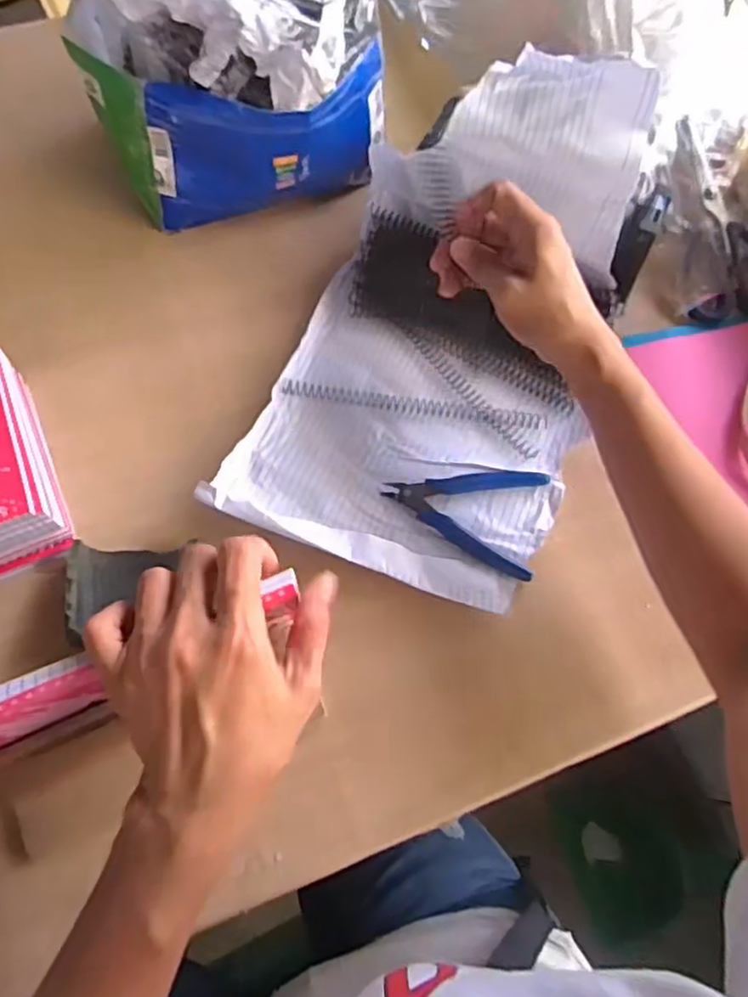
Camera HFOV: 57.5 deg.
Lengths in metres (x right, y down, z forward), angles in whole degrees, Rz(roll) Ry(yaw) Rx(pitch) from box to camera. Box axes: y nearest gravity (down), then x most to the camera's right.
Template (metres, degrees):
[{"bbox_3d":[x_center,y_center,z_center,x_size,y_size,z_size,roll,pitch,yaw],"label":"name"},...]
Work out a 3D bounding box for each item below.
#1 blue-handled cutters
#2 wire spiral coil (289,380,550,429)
[{"bbox_3d":[0.066,0.004,0.506,0.114,0.007,0.082,17,68,4],"label":"blue-handled cutters"},{"bbox_3d":[0.032,-0.075,0.532,0.203,0.011,0.017,8,68,0],"label":"wire spiral coil"}]

